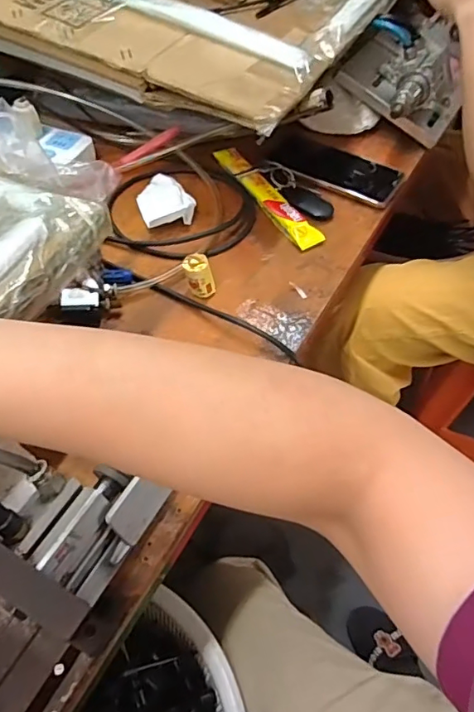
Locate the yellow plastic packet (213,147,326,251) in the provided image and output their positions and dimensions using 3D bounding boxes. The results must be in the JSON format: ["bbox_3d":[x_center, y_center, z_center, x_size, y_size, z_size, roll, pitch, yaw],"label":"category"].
[{"bbox_3d":[0.033,-0.193,0.611,0.031,0.011,0.196,-24,57,-17],"label":"yellow plastic packet"}]

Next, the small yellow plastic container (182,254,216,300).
[{"bbox_3d":[-0.037,-0.079,0.512,0.030,0.035,0.027,-3,53,-3],"label":"small yellow plastic container"}]

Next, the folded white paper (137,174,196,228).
[{"bbox_3d":[-0.082,-0.178,0.592,0.058,0.016,0.071,-17,55,-12],"label":"folded white paper"}]

